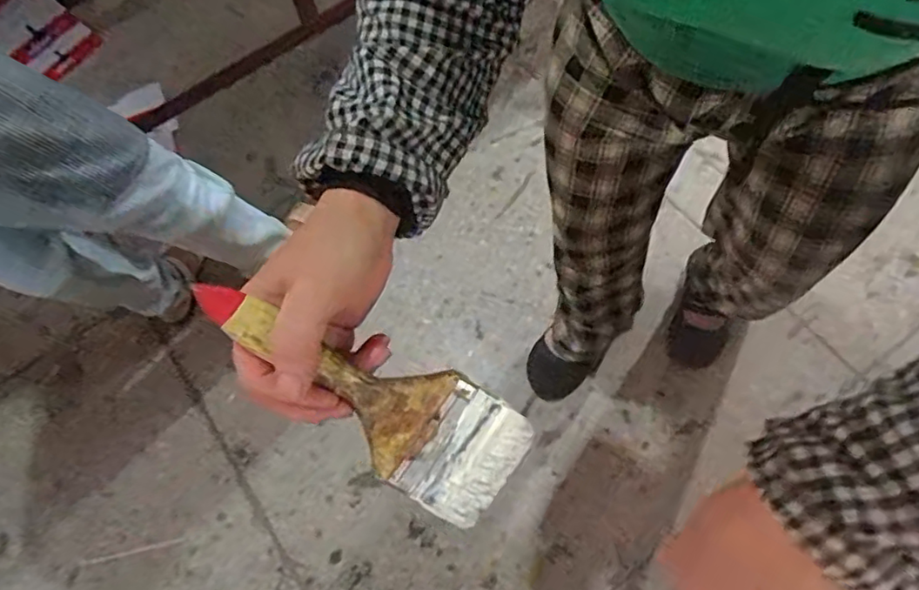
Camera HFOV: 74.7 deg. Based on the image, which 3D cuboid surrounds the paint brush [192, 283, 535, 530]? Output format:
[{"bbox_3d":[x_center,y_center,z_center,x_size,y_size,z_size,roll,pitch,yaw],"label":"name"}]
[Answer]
[{"bbox_3d":[-0.047,0.056,0.321,0.196,0.027,0.067,35,69,-22],"label":"paint brush"}]

